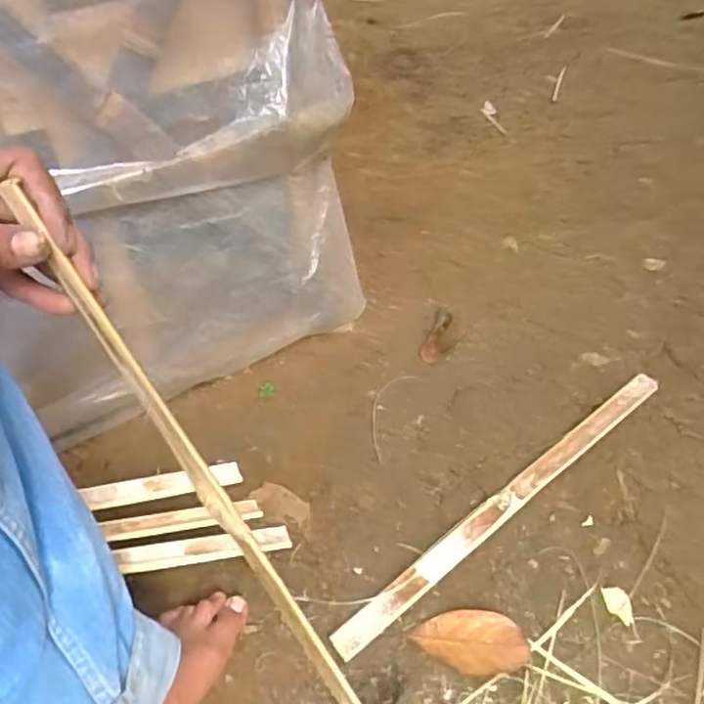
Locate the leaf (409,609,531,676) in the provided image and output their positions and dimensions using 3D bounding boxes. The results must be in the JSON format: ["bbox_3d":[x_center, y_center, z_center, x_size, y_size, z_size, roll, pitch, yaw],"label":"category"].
[{"bbox_3d":[0.109,0.268,0.606,0.102,0.005,0.056,-1,43,5],"label":"leaf"}]

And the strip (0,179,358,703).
[{"bbox_3d":[-0.076,0.113,0.424,0.017,0.470,0.011,5,40,40],"label":"strip"}]

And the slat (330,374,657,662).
[{"bbox_3d":[0.178,0.153,0.709,0.496,0.008,0.030,-31,62,-26],"label":"slat"}]

